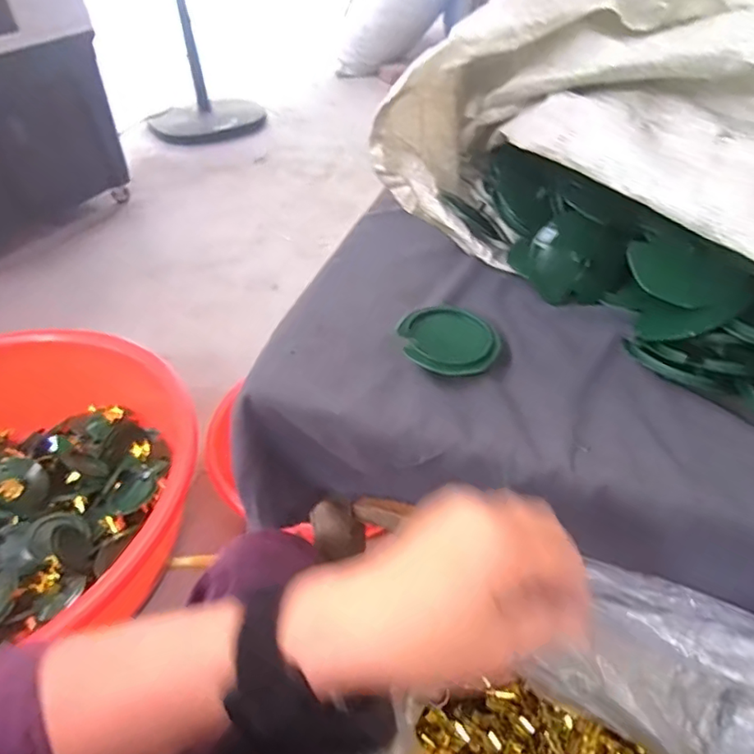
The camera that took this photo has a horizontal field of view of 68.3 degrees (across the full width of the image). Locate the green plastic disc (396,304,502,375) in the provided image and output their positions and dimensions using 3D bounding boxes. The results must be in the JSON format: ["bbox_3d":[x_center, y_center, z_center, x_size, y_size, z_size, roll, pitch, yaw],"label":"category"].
[{"bbox_3d":[0.053,-0.028,0.412,0.072,0.005,0.058,32,69,21],"label":"green plastic disc"}]

